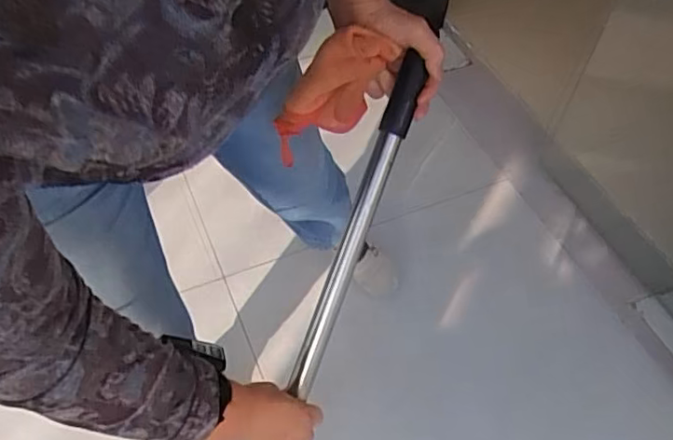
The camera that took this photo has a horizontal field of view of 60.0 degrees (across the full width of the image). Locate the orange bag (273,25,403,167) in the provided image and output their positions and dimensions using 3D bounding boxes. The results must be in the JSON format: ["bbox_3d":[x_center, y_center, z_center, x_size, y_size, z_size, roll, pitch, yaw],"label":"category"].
[{"bbox_3d":[-0.011,-0.127,0.638,0.077,0.205,0.057,29,53,-10],"label":"orange bag"}]

